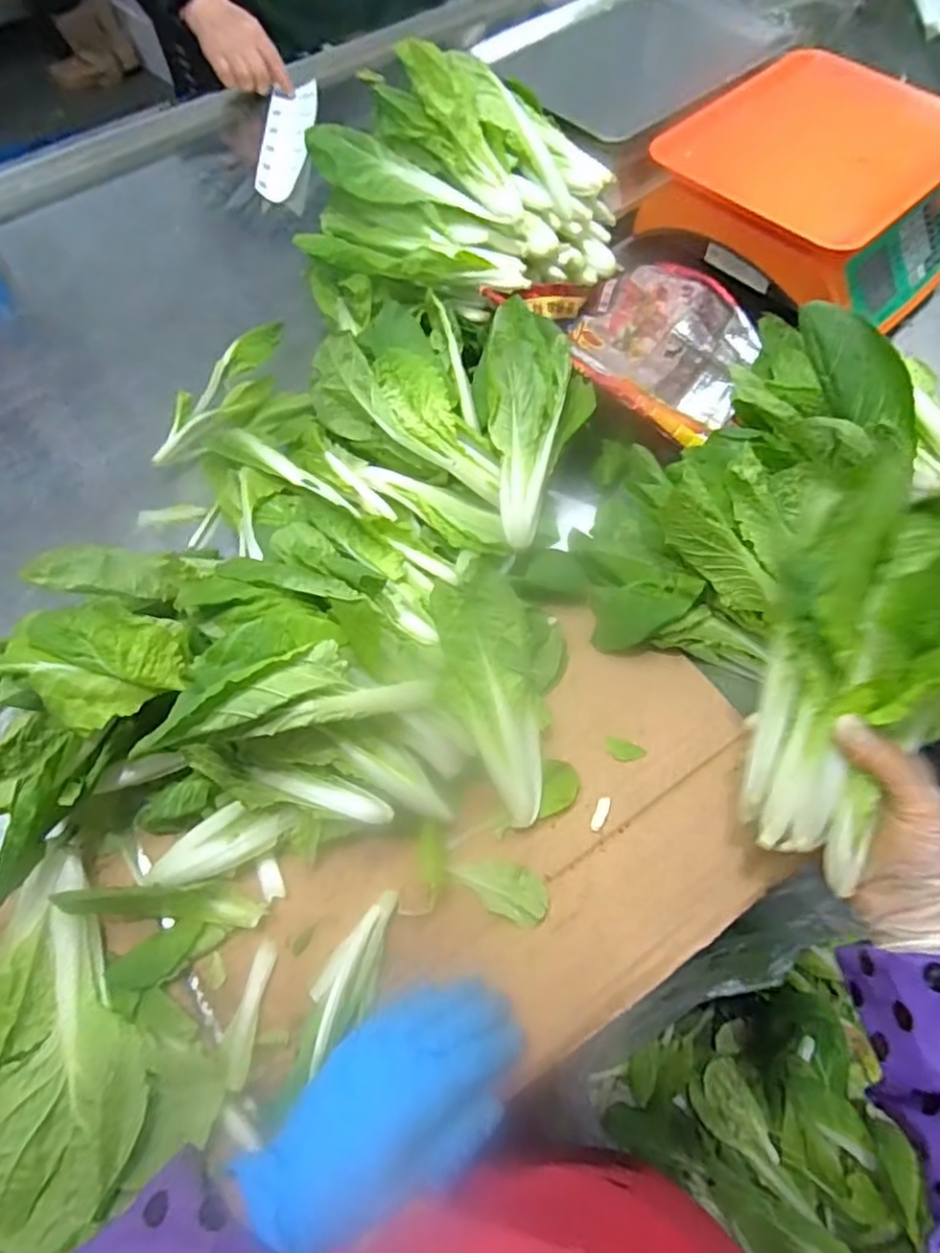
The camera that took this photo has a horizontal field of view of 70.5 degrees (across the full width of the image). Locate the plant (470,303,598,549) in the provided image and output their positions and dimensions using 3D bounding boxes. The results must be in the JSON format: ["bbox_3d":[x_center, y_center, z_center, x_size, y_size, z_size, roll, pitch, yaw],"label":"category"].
[{"bbox_3d":[0.053,-0.167,0.565,0.095,0.064,0.203,1,85,1],"label":"plant"}]

